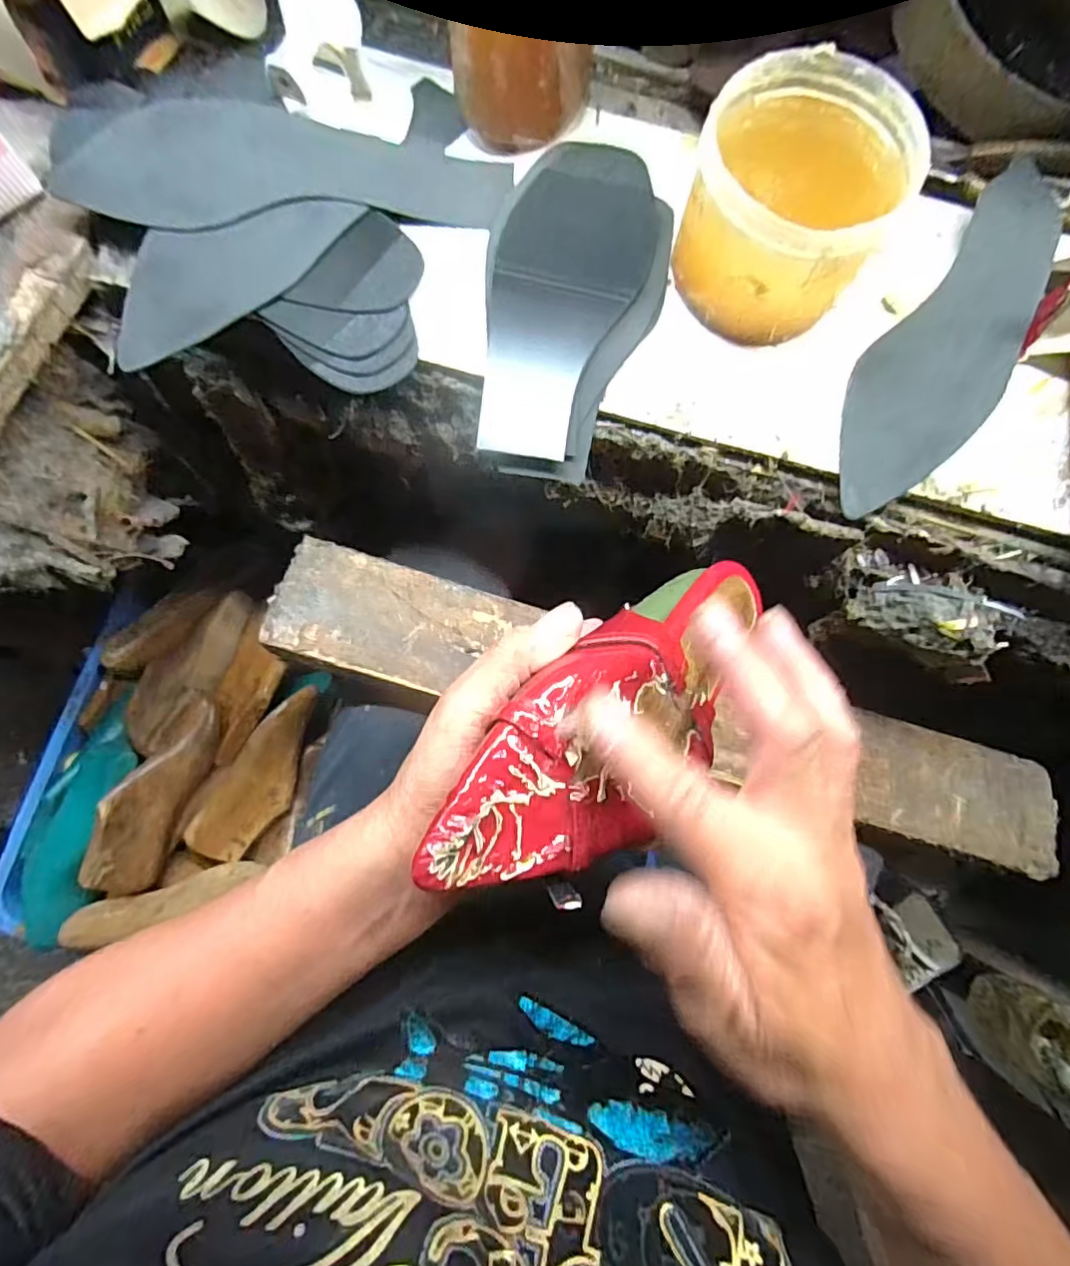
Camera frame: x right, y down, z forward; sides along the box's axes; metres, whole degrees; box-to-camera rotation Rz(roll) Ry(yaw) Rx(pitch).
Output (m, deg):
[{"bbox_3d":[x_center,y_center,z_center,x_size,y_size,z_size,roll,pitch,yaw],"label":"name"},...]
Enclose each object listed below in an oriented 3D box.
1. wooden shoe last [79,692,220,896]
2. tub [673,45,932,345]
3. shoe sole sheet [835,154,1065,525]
[{"bbox_3d":[-0.427,0.185,0.660,0.076,0.072,0.229,14,82,1],"label":"wooden shoe last"},{"bbox_3d":[0.134,-0.225,0.307,0.099,0.089,0.104,0,82,-1],"label":"tub"},{"bbox_3d":[0.240,-0.161,0.327,0.073,0.016,0.220,36,91,2],"label":"shoe sole sheet"}]

